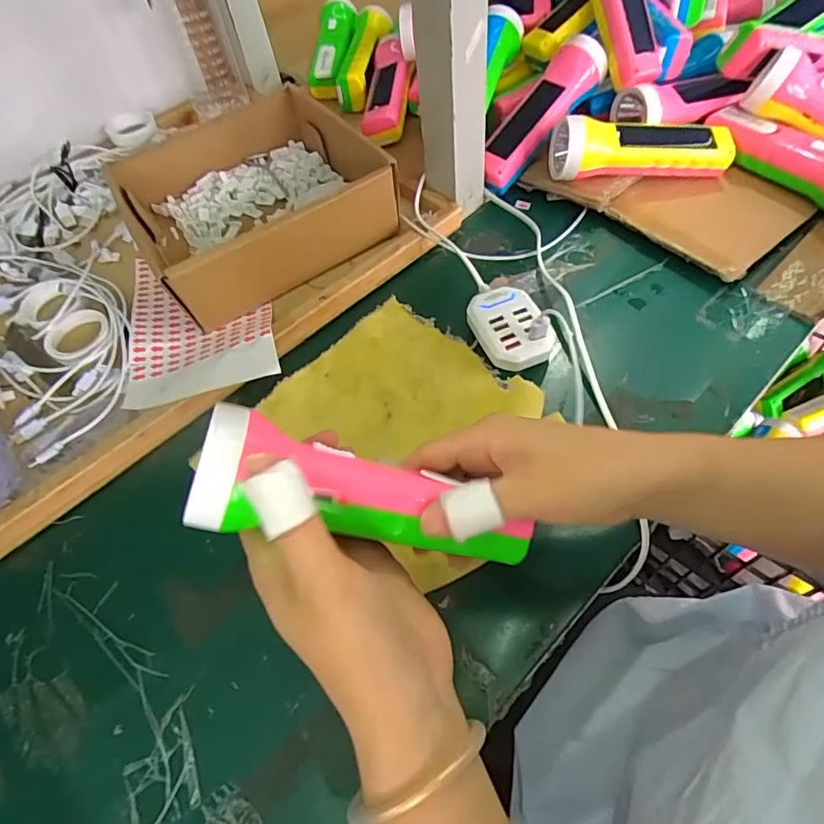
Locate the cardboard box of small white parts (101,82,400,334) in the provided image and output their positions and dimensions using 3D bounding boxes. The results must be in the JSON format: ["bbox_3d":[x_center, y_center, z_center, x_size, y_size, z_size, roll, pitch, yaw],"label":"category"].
[{"bbox_3d":[-0.151,-0.202,0.481,0.204,0.067,0.201,-33,63,-14],"label":"cardboard box of small white parts"}]

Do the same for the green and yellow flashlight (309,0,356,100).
[{"bbox_3d":[-0.101,-0.463,0.660,0.047,0.043,0.162,4,59,7],"label":"green and yellow flashlight"}]

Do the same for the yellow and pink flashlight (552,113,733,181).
[{"bbox_3d":[0.212,-0.245,0.486,0.165,0.053,0.049,-5,59,1],"label":"yellow and pink flashlight"}]

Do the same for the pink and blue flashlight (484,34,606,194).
[{"bbox_3d":[0.123,-0.287,0.509,0.052,0.044,0.161,38,91,22],"label":"pink and blue flashlight"}]

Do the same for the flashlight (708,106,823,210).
[{"bbox_3d":[0.340,-0.229,0.471,0.046,0.048,0.160,-39,64,-18],"label":"flashlight"}]

